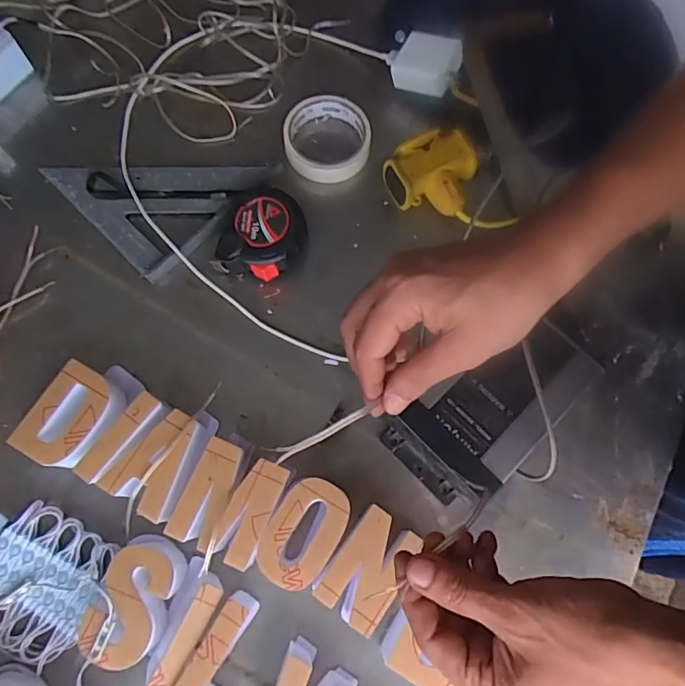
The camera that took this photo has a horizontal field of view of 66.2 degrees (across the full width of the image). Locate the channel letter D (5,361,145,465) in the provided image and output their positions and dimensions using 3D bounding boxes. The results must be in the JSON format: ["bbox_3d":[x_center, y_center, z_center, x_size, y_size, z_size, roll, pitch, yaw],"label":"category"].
[{"bbox_3d":[-0.219,0.061,0.451,0.062,0.050,0.093,24,74,6],"label":"channel letter D"}]

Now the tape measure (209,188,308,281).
[{"bbox_3d":[-0.077,-0.104,0.509,0.076,0.036,0.087,21,74,5],"label":"tape measure"}]

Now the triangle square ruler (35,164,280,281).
[{"bbox_3d":[-0.183,-0.170,0.541,0.174,0.023,0.170,43,77,10],"label":"triangle square ruler"}]

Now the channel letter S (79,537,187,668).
[{"bbox_3d":[-0.155,0.196,0.410,0.061,0.045,0.094,29,73,6],"label":"channel letter S"}]

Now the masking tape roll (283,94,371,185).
[{"bbox_3d":[-0.016,-0.214,0.551,0.087,0.036,0.085,1,72,-3],"label":"masking tape roll"}]

